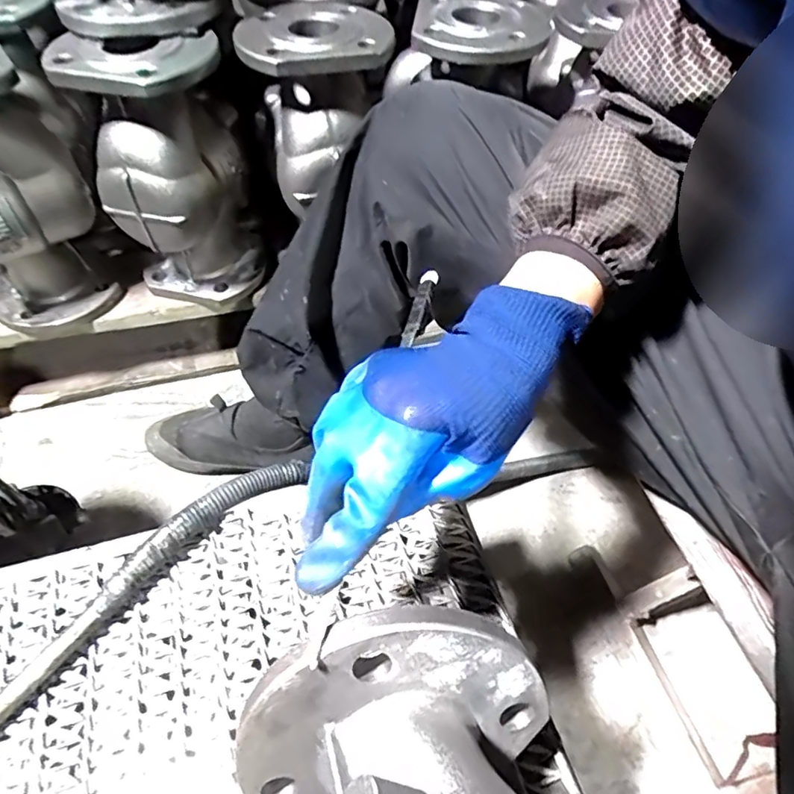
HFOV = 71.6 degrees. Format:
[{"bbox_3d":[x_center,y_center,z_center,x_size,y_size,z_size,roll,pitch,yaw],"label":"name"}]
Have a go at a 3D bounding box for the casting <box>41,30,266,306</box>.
[{"bbox_3d":[-0.247,-0.244,0.624,0.155,0.274,0.163,-18,53,-14],"label":"casting"}]

